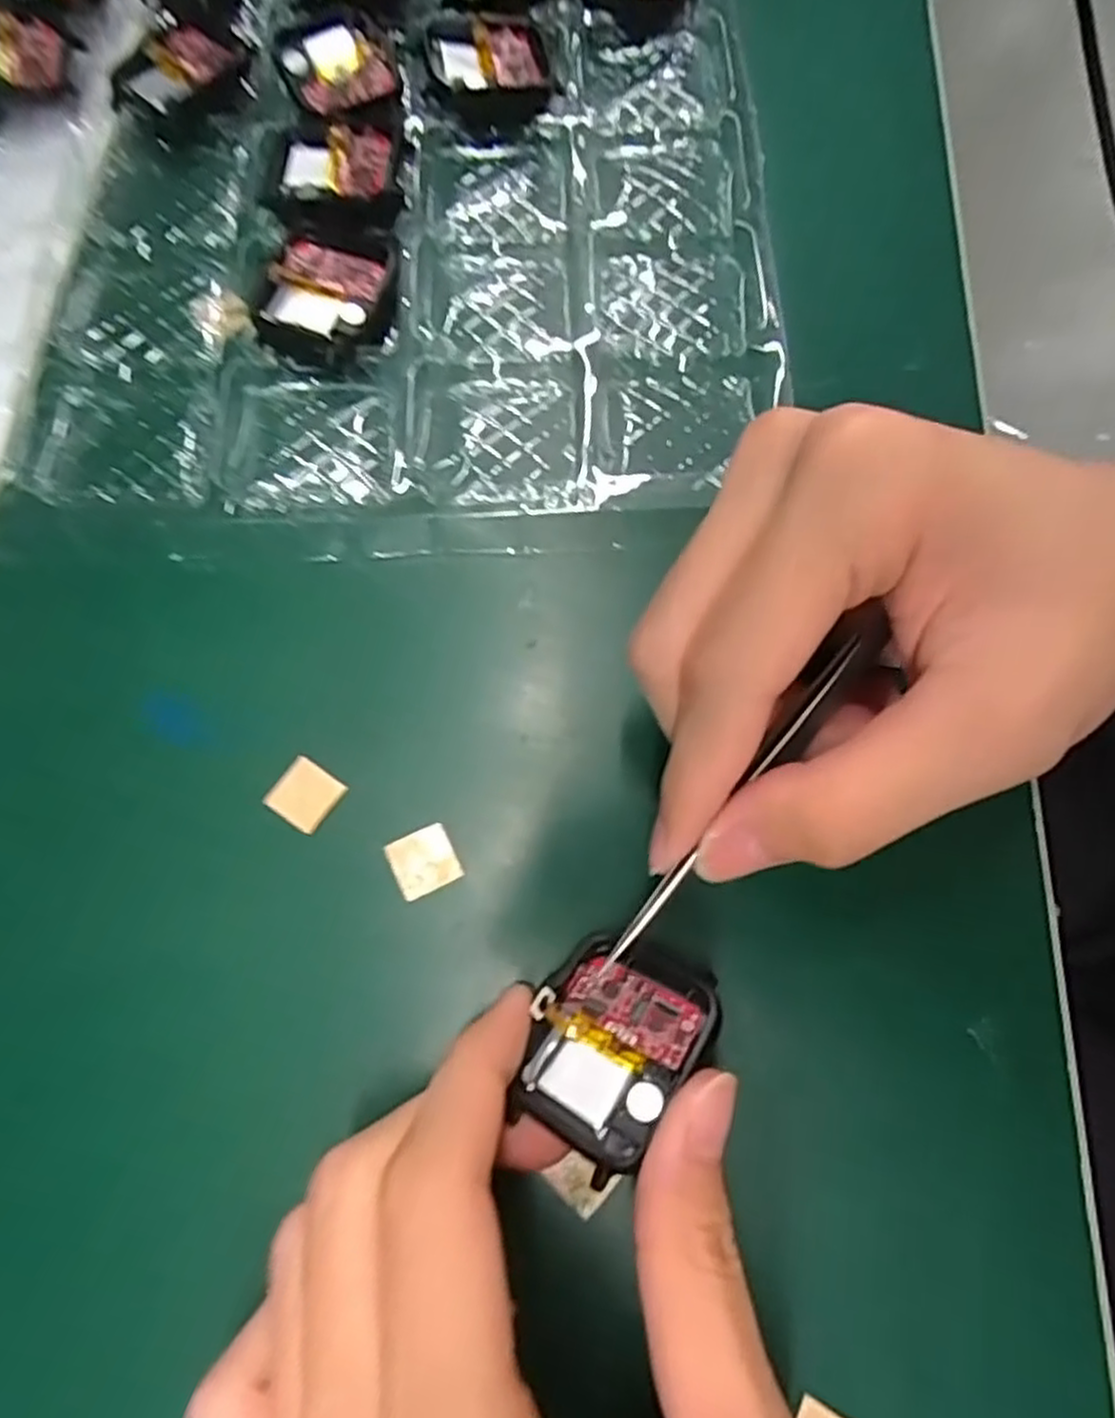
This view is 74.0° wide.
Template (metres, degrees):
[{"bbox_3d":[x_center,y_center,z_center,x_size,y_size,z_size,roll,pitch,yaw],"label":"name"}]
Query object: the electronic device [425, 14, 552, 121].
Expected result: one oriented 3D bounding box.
[{"bbox_3d":[-0.024,-0.227,0.261,0.042,0.009,0.042,0,73,-2],"label":"electronic device"}]

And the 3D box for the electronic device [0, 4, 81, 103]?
[{"bbox_3d":[-0.193,-0.227,0.259,0.044,0.012,0.033,-6,73,-4],"label":"electronic device"}]

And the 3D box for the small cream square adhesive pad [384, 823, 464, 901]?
[{"bbox_3d":[-0.034,0.038,0.188,0.016,0.004,0.015,-25,75,-9],"label":"small cream square adhesive pad"}]

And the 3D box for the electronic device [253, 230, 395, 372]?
[{"bbox_3d":[-0.073,-0.129,0.232,0.036,0.006,0.047,10,73,1],"label":"electronic device"}]

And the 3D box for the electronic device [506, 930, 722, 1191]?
[{"bbox_3d":[0.011,0.072,0.164,0.036,0.006,0.045,24,59,34],"label":"electronic device"}]

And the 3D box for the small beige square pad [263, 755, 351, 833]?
[{"bbox_3d":[-0.066,0.022,0.193,0.017,0.004,0.015,32,74,8],"label":"small beige square pad"}]

